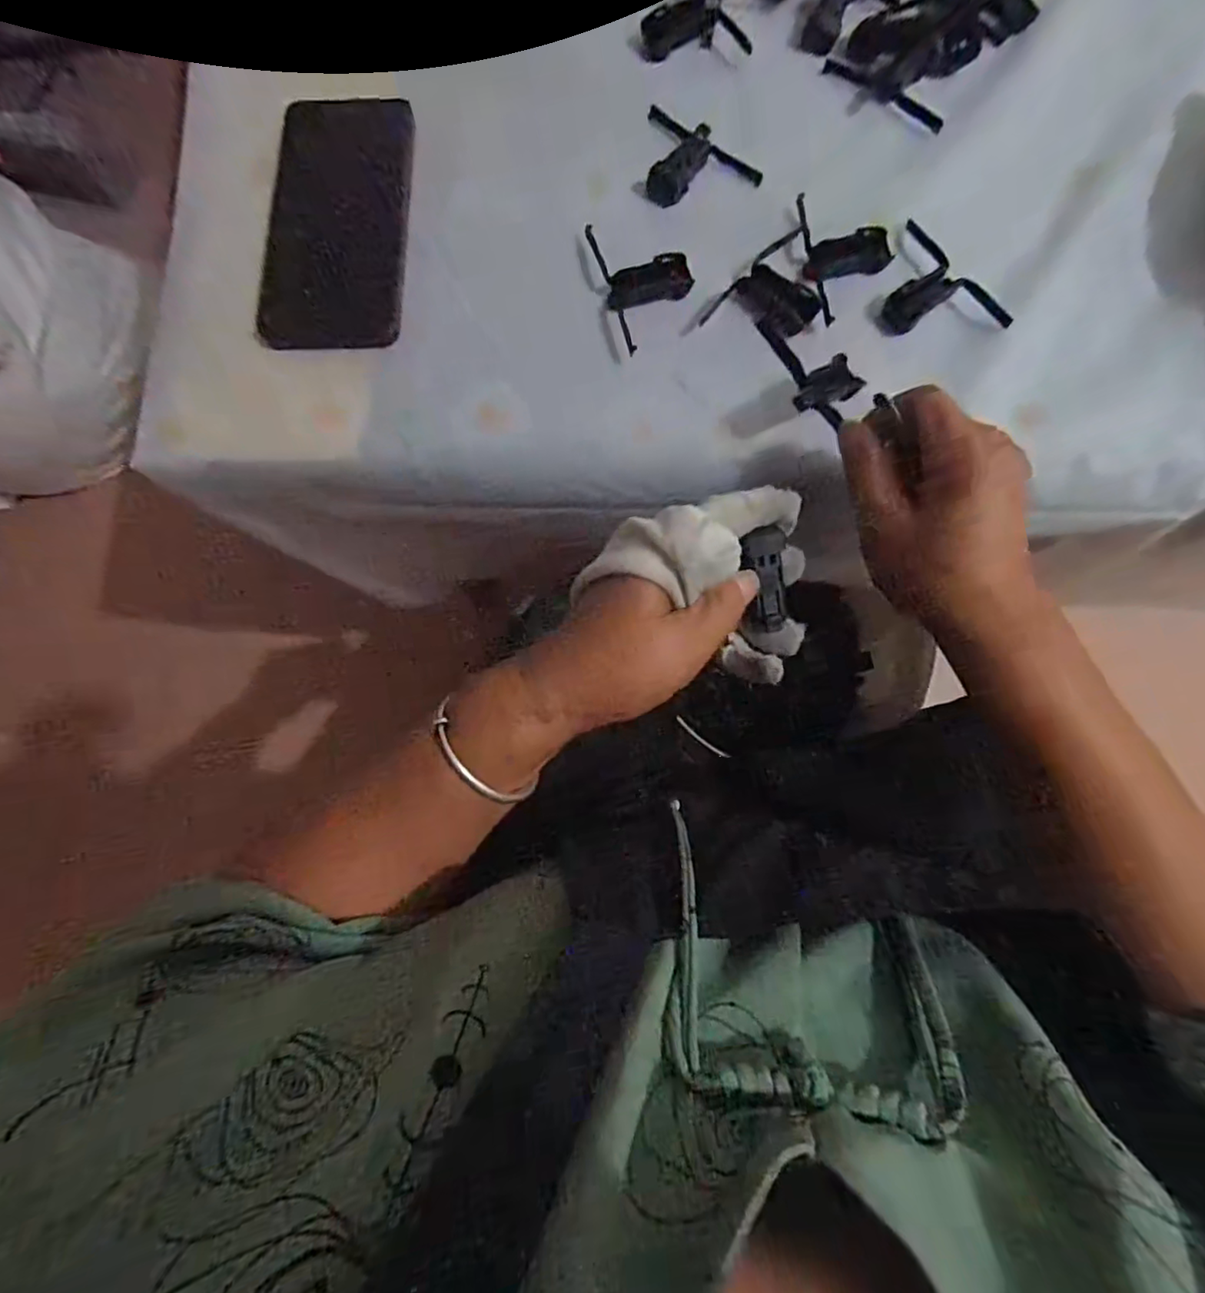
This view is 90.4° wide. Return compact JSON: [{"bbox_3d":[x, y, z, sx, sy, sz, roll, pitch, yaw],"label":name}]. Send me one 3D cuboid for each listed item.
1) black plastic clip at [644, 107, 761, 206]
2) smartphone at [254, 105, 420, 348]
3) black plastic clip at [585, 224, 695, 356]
[{"bbox_3d":[0.048,-0.291,0.359,0.082,0.010,0.053,41,81,8],"label":"black plastic clip"},{"bbox_3d":[-0.156,-0.252,0.355,0.079,0.008,0.169,1,78,0],"label":"smartphone"},{"bbox_3d":[0.026,-0.209,0.342,0.050,0.011,0.080,-18,79,-4],"label":"black plastic clip"}]

